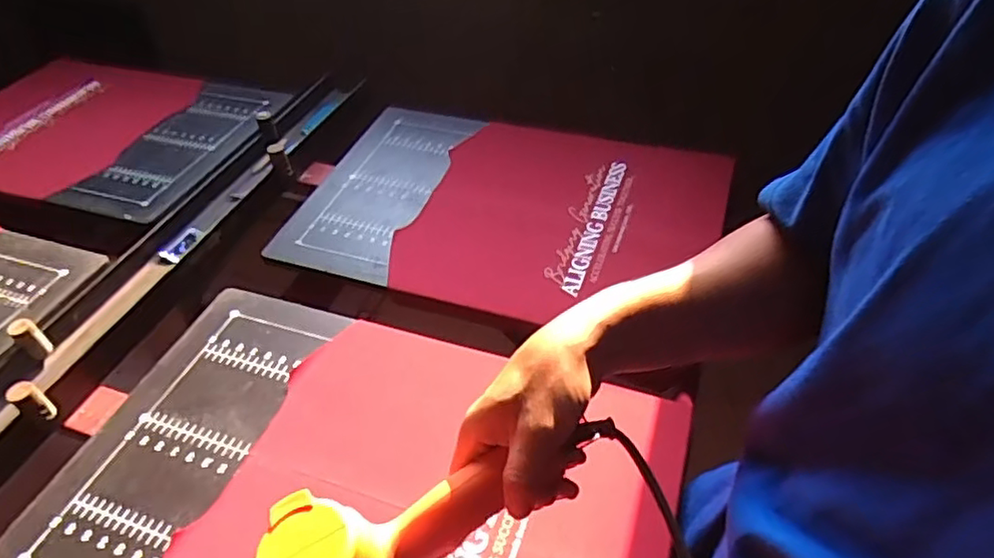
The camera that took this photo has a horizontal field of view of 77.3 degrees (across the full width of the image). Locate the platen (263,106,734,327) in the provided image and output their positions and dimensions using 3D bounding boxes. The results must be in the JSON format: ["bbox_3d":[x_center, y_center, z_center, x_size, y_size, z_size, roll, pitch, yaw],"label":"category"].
[{"bbox_3d":[0.001,-0.116,0.927,0.616,0.027,0.401,11,47,16],"label":"platen"}]

